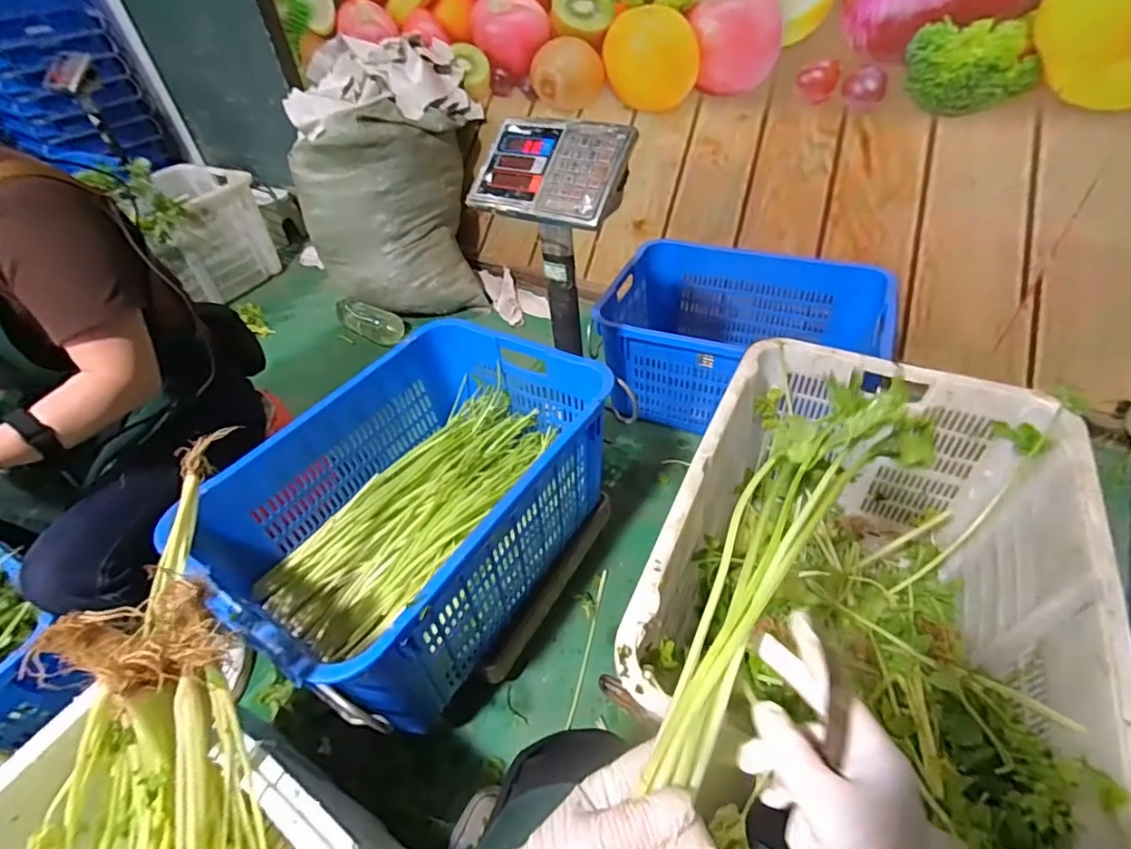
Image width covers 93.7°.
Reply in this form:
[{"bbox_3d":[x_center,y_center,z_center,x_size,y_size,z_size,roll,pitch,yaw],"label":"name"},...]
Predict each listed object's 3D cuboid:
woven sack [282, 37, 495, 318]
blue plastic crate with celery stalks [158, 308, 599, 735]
[{"bbox_3d":[-0.521,-0.704,1.623,0.505,0.677,0.380,1,45,7],"label":"woven sack"},{"bbox_3d":[-0.221,0.116,0.882,0.410,0.268,0.605,22,51,26],"label":"blue plastic crate with celery stalks"}]

